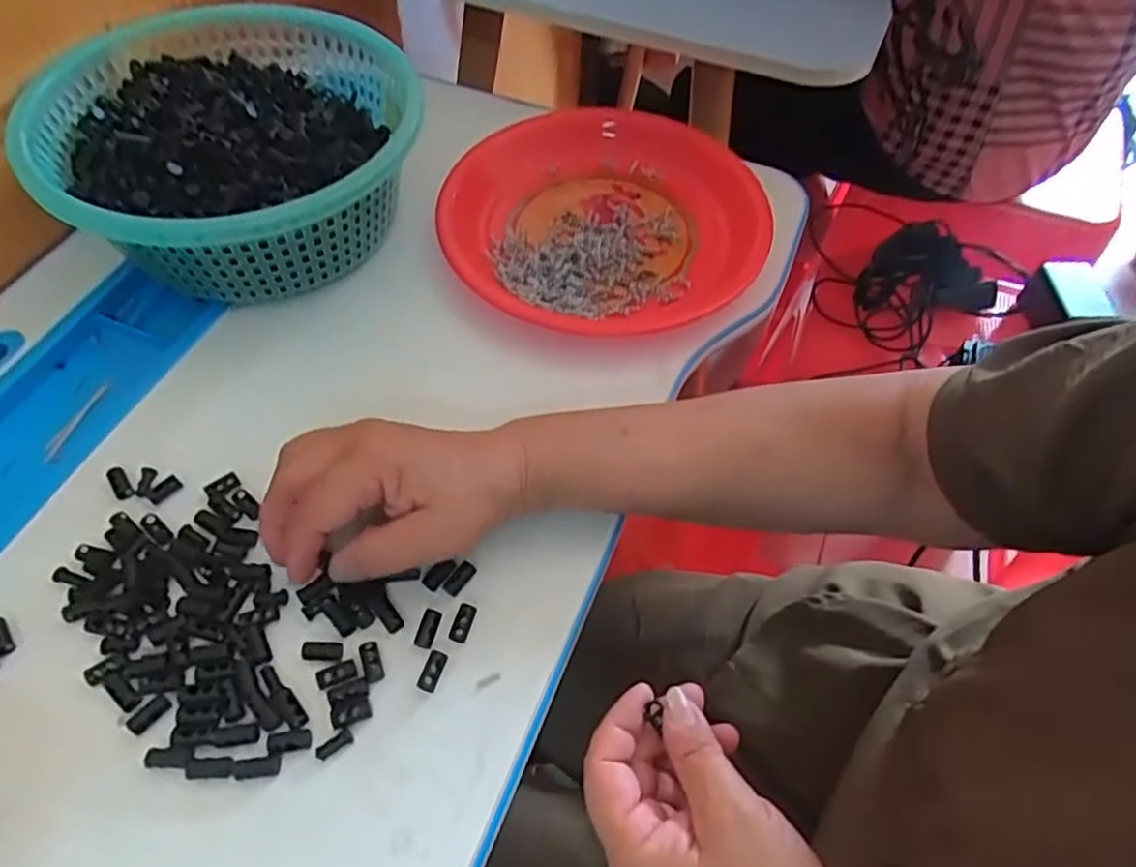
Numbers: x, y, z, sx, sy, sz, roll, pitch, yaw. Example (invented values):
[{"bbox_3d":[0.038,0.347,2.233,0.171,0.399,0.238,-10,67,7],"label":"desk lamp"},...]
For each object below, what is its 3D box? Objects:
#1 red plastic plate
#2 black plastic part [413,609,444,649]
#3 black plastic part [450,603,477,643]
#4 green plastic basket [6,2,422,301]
[{"bbox_3d":[0.030,-0.147,0.496,0.202,0.045,0.220,3,56,-5],"label":"red plastic plate"},{"bbox_3d":[-0.070,0.096,0.350,0.009,0.004,0.018,17,58,9],"label":"black plastic part"},{"bbox_3d":[-0.052,0.095,0.352,0.009,0.004,0.018,17,58,9],"label":"black plastic part"},{"bbox_3d":[-0.217,-0.188,0.477,0.225,0.093,0.236,1,57,-1],"label":"green plastic basket"}]

